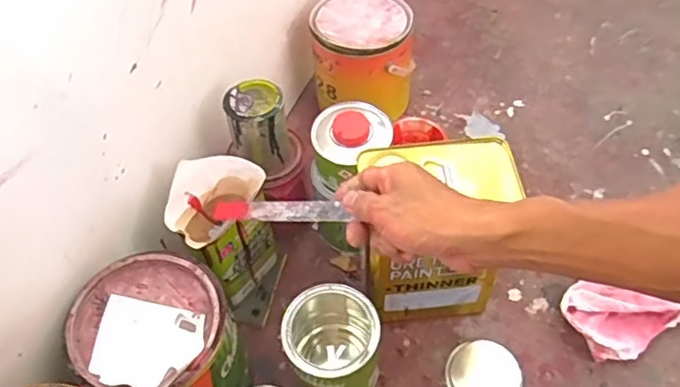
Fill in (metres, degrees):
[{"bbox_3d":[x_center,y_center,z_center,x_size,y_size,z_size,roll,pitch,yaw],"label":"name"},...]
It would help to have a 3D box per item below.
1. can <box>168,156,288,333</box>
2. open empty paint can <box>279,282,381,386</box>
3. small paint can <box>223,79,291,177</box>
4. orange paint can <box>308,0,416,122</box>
[{"bbox_3d":[-0.138,0.056,0.764,0.102,0.207,0.130,13,58,10],"label":"can"},{"bbox_3d":[-0.008,0.184,0.718,0.106,0.126,0.109,-1,56,1],"label":"open empty paint can"},{"bbox_3d":[-0.104,-0.084,0.771,0.072,0.092,0.085,-7,55,-2],"label":"small paint can"},{"bbox_3d":[0.037,-0.219,0.969,0.148,0.169,0.142,-1,56,1],"label":"orange paint can"}]

